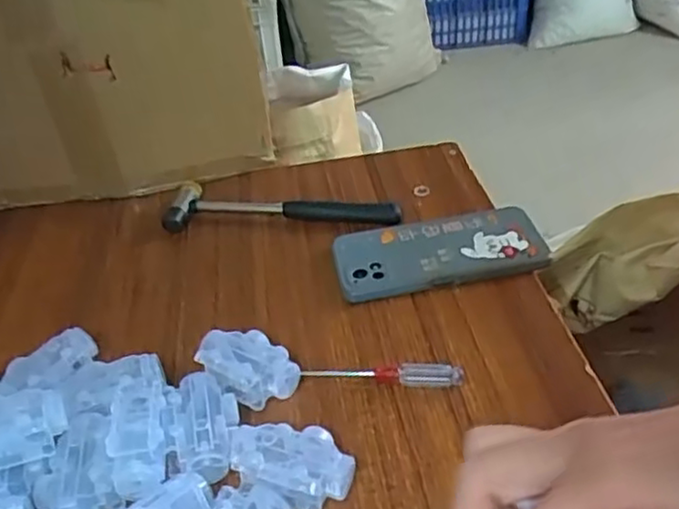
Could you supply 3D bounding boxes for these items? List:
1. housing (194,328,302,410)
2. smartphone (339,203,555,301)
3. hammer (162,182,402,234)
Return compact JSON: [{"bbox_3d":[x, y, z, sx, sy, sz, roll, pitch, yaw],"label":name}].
[{"bbox_3d":[-0.062,0.075,0.456,0.069,0.027,0.047,12,32,19],"label":"housing"},{"bbox_3d":[0.078,-0.005,0.544,0.160,0.010,0.081,-9,42,-1],"label":"smartphone"},{"bbox_3d":[-0.050,-0.040,0.613,0.207,0.028,0.051,-1,37,7],"label":"hammer"}]

